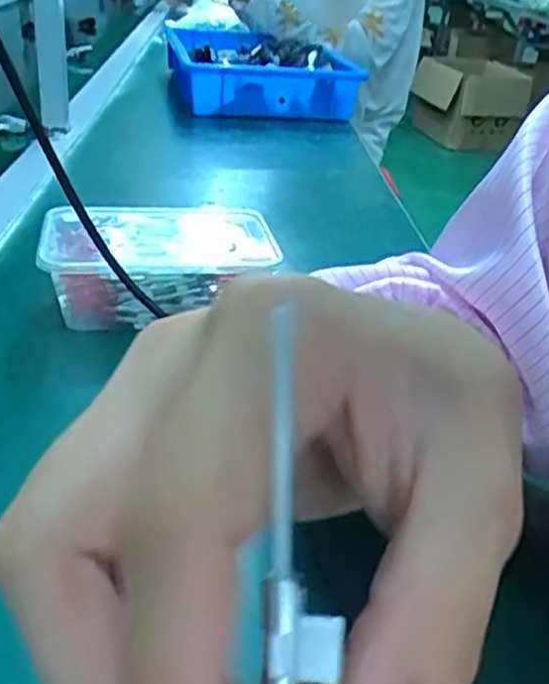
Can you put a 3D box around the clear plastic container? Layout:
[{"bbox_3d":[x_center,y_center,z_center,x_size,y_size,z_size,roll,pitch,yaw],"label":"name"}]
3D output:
[{"bbox_3d":[-0.085,-0.060,0.555,0.170,0.057,0.120,-1,31,-13],"label":"clear plastic container"}]

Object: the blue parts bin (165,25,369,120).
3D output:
[{"bbox_3d":[-0.033,-0.468,1.281,0.281,0.092,0.390,-2,29,-13],"label":"blue parts bin"}]

